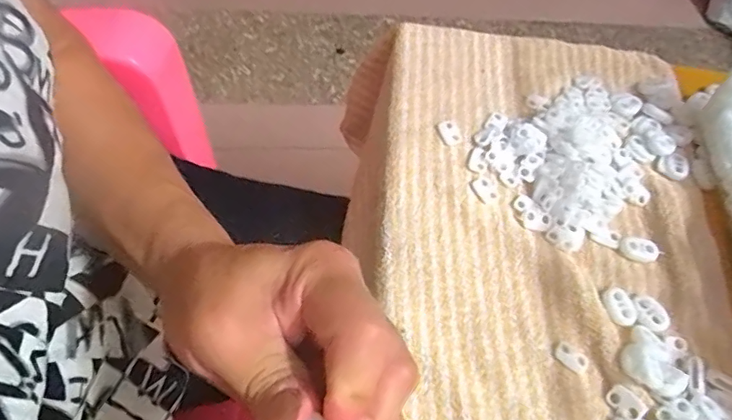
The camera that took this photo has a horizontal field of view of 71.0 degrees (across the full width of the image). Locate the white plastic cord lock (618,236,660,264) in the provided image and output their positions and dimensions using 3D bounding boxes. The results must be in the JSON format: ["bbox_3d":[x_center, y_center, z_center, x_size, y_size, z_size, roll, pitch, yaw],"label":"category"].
[{"bbox_3d":[0.169,0.025,0.319,0.023,0.004,0.015,22,63,4],"label":"white plastic cord lock"}]

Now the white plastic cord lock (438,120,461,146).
[{"bbox_3d":[0.057,-0.053,0.348,0.012,0.004,0.019,-13,66,-14],"label":"white plastic cord lock"}]

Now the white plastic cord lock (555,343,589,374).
[{"bbox_3d":[0.113,0.082,0.283,0.018,0.004,0.011,39,65,12],"label":"white plastic cord lock"}]

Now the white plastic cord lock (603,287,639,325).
[{"bbox_3d":[0.148,0.056,0.298,0.017,0.004,0.022,-15,66,-14],"label":"white plastic cord lock"}]

